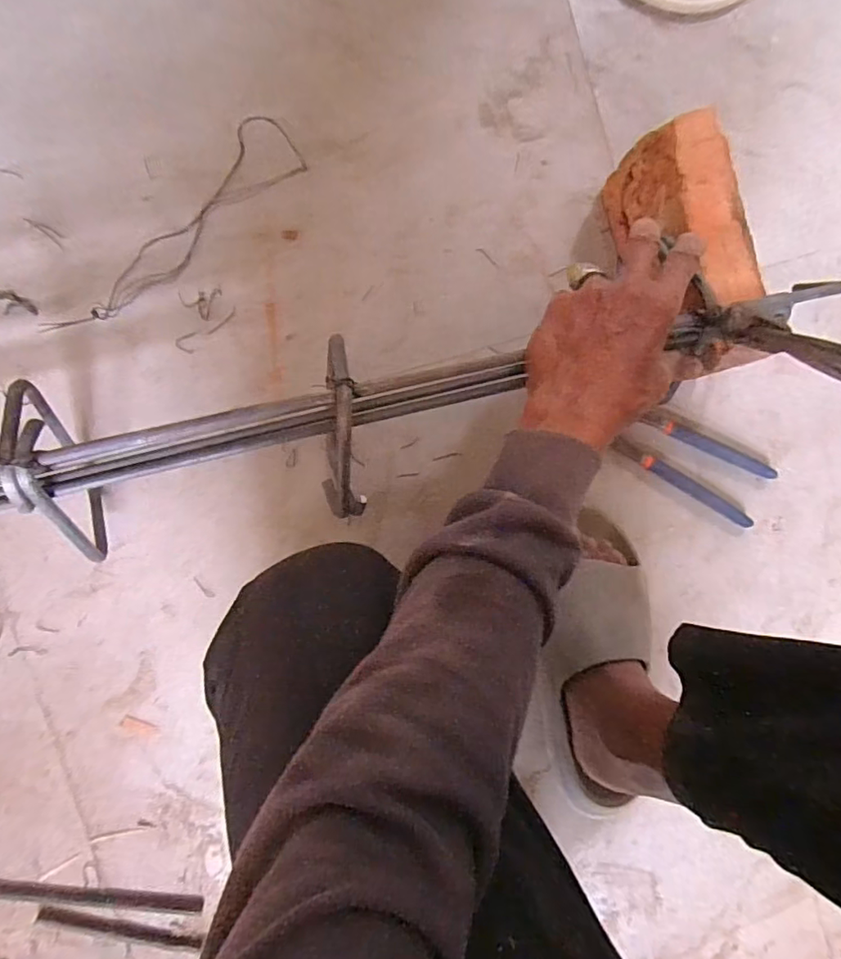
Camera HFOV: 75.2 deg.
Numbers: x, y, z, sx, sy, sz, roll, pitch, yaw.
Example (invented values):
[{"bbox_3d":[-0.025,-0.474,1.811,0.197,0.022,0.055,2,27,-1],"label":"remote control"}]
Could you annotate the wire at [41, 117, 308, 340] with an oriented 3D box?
[{"bbox_3d":[-0.203,-0.203,0.436,0.249,0.024,0.064,-40,96,-5],"label":"wire"}]

